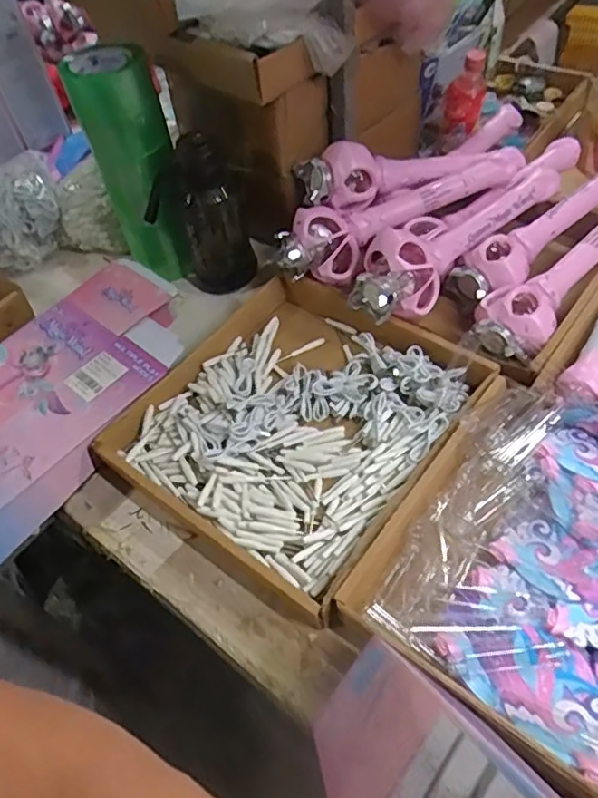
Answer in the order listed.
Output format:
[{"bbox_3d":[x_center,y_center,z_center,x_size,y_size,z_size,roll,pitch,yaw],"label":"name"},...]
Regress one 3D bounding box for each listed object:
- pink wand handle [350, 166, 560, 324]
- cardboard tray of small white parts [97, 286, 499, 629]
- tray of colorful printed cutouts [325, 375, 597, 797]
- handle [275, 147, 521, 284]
[{"bbox_3d":[0.219,-0.241,0.806,0.379,0.070,0.102,-39,56,-25],"label":"pink wand handle"},{"bbox_3d":[0.001,0.030,0.719,0.343,0.063,0.368,29,58,27],"label":"cardboard tray of small white parts"},{"bbox_3d":[0.284,0.177,0.558,0.382,0.066,0.346,29,58,27],"label":"tray of colorful printed cutouts"},{"bbox_3d":[0.163,-0.271,0.846,0.419,0.077,0.083,-26,52,-16],"label":"handle"}]

